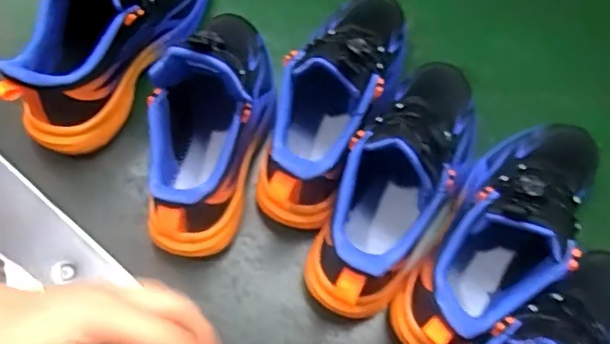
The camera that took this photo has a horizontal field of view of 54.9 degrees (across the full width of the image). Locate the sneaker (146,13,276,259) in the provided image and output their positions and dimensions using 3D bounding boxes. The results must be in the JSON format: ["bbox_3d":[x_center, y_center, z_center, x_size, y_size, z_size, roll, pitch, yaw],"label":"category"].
[{"bbox_3d":[-0.076,-0.055,0.494,0.095,0.131,0.230,-1,69,-3],"label":"sneaker"}]

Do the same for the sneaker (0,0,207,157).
[{"bbox_3d":[-0.179,-0.144,0.544,0.083,0.158,0.251,26,70,7],"label":"sneaker"}]

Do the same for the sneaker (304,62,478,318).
[{"bbox_3d":[0.084,-0.006,0.487,0.094,0.113,0.254,31,71,9],"label":"sneaker"}]

